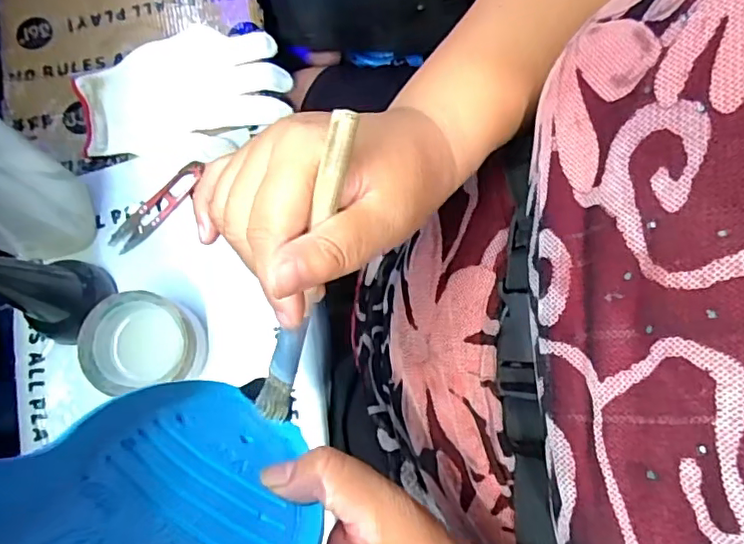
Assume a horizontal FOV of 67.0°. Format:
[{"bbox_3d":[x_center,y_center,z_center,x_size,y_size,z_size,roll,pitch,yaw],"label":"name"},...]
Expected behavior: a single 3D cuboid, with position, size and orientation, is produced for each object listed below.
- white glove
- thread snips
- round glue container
[{"bbox_3d":[-0.171,-0.162,0.515,0.184,0.011,0.123,-25,78,-6],"label":"white glove"},{"bbox_3d":[-0.189,-0.059,0.494,0.024,0.013,0.102,43,80,9],"label":"thread snips"},{"bbox_3d":[-0.179,0.056,0.448,0.080,0.052,0.073,0,77,0],"label":"round glue container"}]

